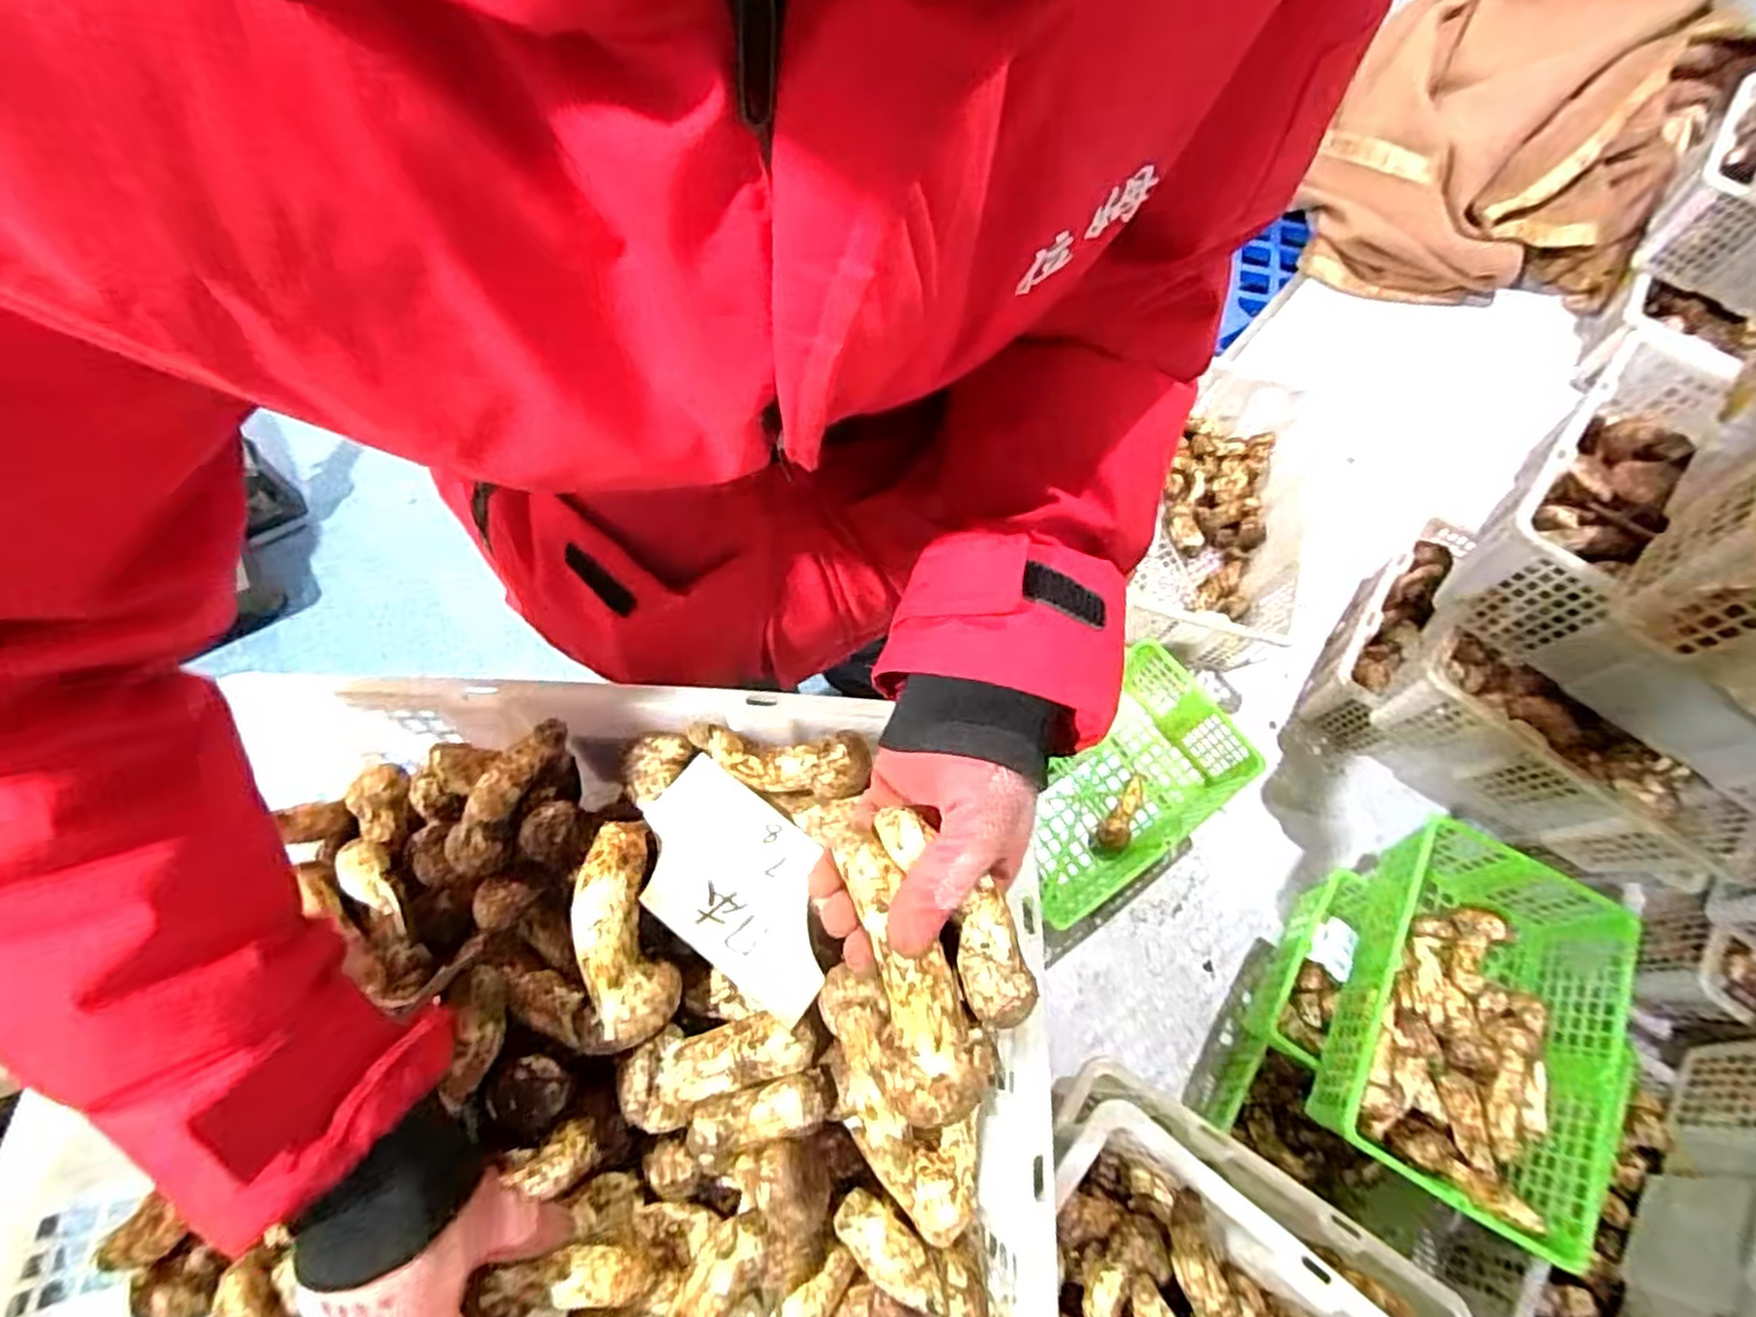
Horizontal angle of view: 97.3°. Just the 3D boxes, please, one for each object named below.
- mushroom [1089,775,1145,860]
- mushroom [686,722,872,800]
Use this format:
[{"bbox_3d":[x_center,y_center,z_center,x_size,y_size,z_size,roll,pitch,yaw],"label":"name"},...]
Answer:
[{"bbox_3d":[0.308,0.196,0.971,0.041,0.030,0.127,32,68,10],"label":"mushroom"},{"bbox_3d":[-0.057,0.059,0.439,0.100,0.030,0.037,2,66,-2],"label":"mushroom"}]

